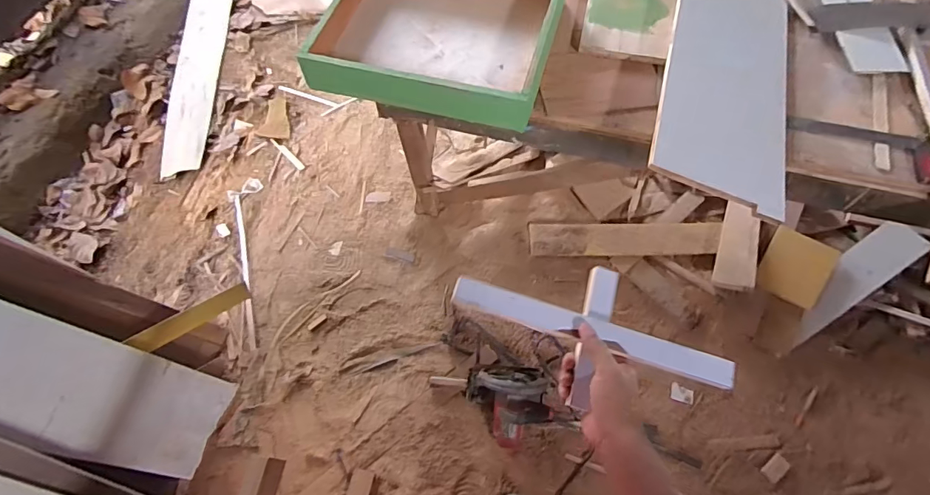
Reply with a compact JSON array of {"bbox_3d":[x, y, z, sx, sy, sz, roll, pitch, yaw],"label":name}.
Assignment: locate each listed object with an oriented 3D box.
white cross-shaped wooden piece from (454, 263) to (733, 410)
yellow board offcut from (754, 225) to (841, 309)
[{"bbox_3d":[0.164,0.111,0.596,0.365,0.041,0.188,17,67,2],"label":"white cross-shaped wooden piece"},{"bbox_3d":[1.162,0.075,1.607,0.217,0.027,0.230,26,91,10],"label":"yellow board offcut"}]

